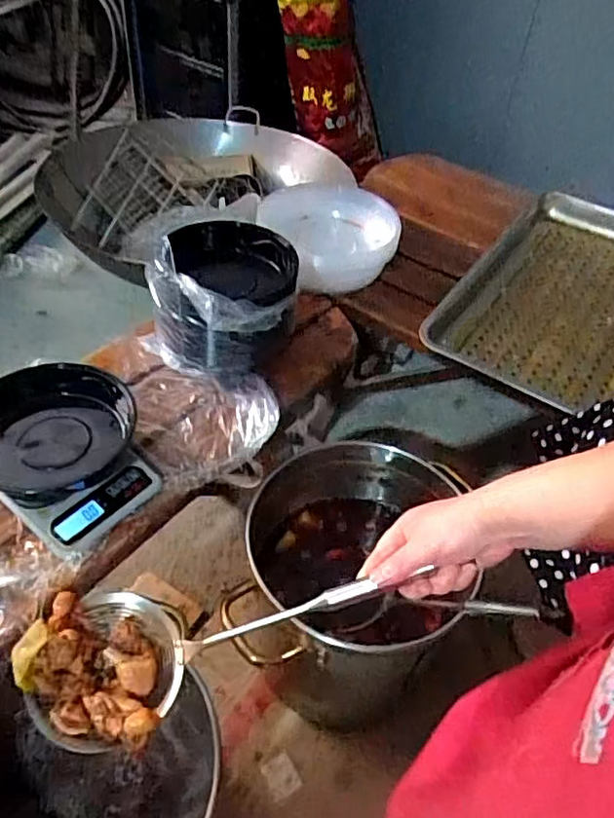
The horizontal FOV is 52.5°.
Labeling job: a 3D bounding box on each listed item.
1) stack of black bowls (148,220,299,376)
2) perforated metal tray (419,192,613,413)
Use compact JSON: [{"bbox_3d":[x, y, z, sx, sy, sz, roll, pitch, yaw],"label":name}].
[{"bbox_3d":[-0.118,-0.157,0.888,0.203,0.163,0.257,-3,48,-9],"label":"stack of black bowls"},{"bbox_3d":[0.501,-0.191,1.085,0.421,0.072,0.614,29,51,19],"label":"perforated metal tray"}]

